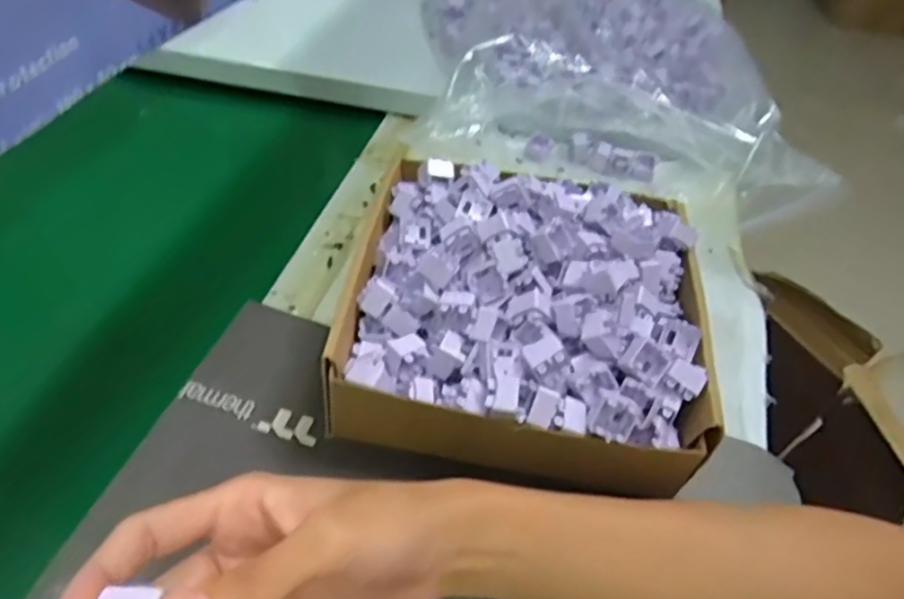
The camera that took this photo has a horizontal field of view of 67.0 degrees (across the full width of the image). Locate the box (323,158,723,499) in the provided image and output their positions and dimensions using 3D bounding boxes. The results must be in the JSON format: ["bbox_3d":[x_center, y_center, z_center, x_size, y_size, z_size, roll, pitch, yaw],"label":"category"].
[{"bbox_3d":[0.044,0.007,0.417,0.202,0.088,0.207,10,43,4],"label":"box"}]

